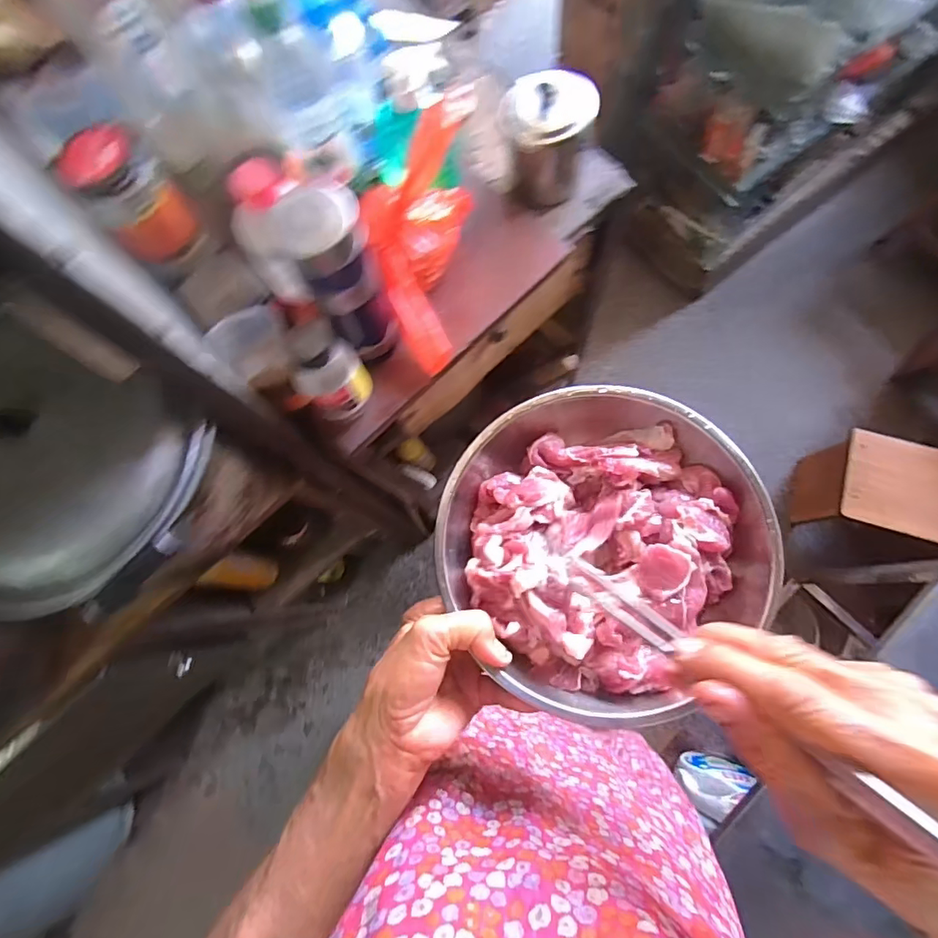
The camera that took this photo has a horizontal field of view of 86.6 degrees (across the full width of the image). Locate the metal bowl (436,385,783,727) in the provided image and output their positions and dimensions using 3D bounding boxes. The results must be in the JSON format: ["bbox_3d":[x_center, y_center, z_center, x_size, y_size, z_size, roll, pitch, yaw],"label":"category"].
[{"bbox_3d":[0.081,0.043,0.327,0.193,0.059,0.193,0,73,0],"label":"metal bowl"}]

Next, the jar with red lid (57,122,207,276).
[{"bbox_3d":[-0.268,-0.218,0.410,0.067,0.091,0.065,0,73,0],"label":"jar with red lid"}]

